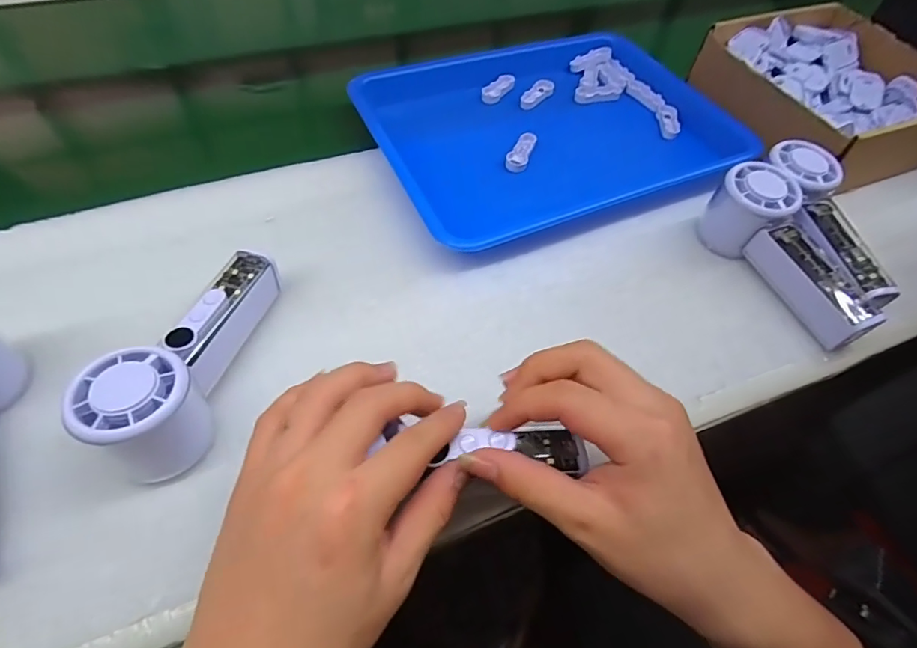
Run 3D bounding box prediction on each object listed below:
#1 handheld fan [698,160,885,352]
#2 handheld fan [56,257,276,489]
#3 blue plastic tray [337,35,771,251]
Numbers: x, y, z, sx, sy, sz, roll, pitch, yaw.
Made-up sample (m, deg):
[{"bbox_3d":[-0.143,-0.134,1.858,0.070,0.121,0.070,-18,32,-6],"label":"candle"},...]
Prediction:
[{"bbox_3d":[0.261,-0.057,0.382,0.062,0.056,0.150,-24,61,-19],"label":"handheld fan"},{"bbox_3d":[-0.161,0.013,0.303,0.060,0.057,0.154,10,56,3],"label":"handheld fan"},{"bbox_3d":[0.090,-0.198,0.489,0.348,0.033,0.261,-20,60,-17],"label":"blue plastic tray"}]

